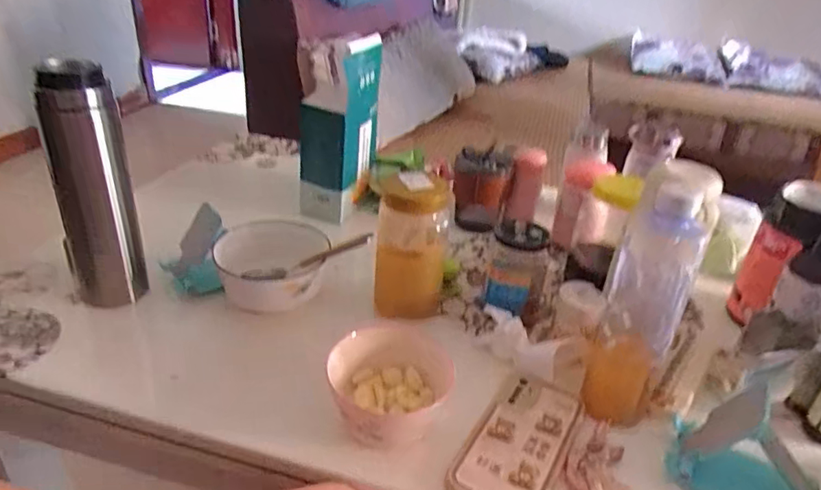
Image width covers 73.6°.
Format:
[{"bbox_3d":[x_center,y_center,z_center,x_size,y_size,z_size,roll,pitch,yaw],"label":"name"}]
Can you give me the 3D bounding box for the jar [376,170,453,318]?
[{"bbox_3d":[-0.001,0.006,0.622,0.077,0.162,0.063,5,30,0],"label":"jar"}]

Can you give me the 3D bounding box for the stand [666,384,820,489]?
[{"bbox_3d":[0.283,0.168,0.451,0.111,0.085,0.067,18,32,22],"label":"stand"}]

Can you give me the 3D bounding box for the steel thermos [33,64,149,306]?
[{"bbox_3d":[-0.330,-0.053,0.575,0.071,0.258,0.060,-14,35,-29],"label":"steel thermos"}]

